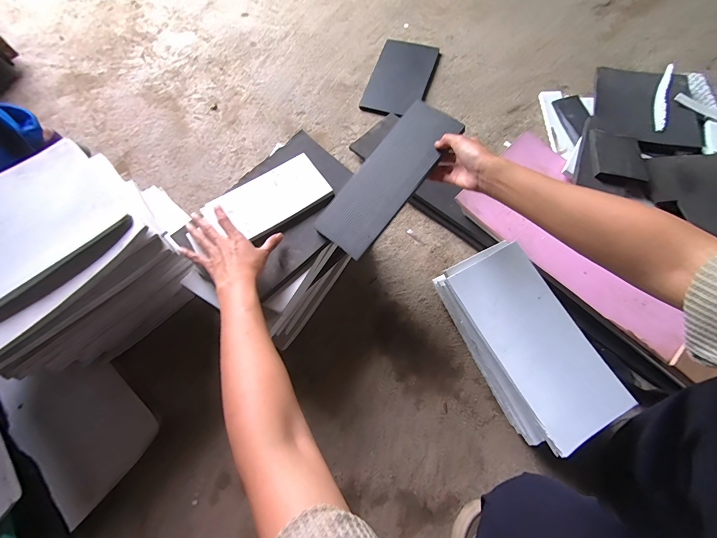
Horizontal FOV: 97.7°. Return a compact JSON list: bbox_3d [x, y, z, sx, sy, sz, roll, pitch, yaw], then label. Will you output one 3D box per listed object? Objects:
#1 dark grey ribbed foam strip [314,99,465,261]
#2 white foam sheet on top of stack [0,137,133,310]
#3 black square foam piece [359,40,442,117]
[{"bbox_3d":[0.046,-0.144,0.487,0.097,0.019,0.265,36,85,15],"label":"dark grey ribbed foam strip"},{"bbox_3d":[-0.484,-0.050,0.428,0.212,0.028,0.275,42,74,17],"label":"white foam sheet on top of stack"},{"bbox_3d":[0.114,-0.514,0.835,0.156,0.020,0.289,17,69,8],"label":"black square foam piece"}]

